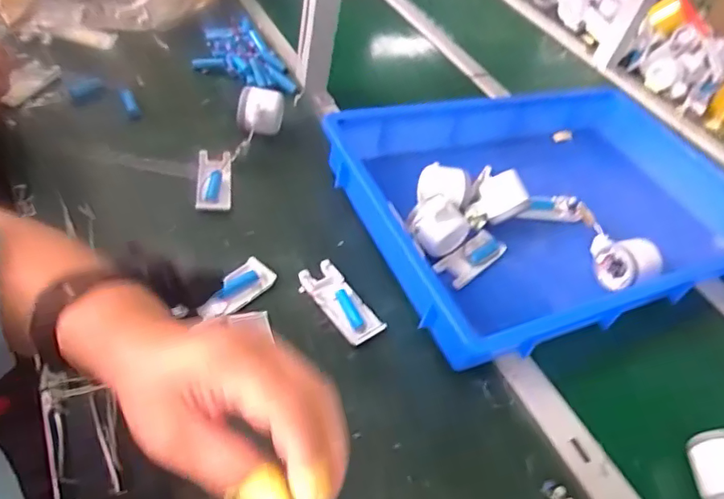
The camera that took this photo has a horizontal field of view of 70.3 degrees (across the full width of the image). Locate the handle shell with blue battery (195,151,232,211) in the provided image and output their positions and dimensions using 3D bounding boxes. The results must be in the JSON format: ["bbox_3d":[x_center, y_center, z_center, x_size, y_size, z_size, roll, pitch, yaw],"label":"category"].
[{"bbox_3d":[-0.183,-0.084,0.636,0.041,0.025,0.096,0,48,-14],"label":"handle shell with blue battery"}]

